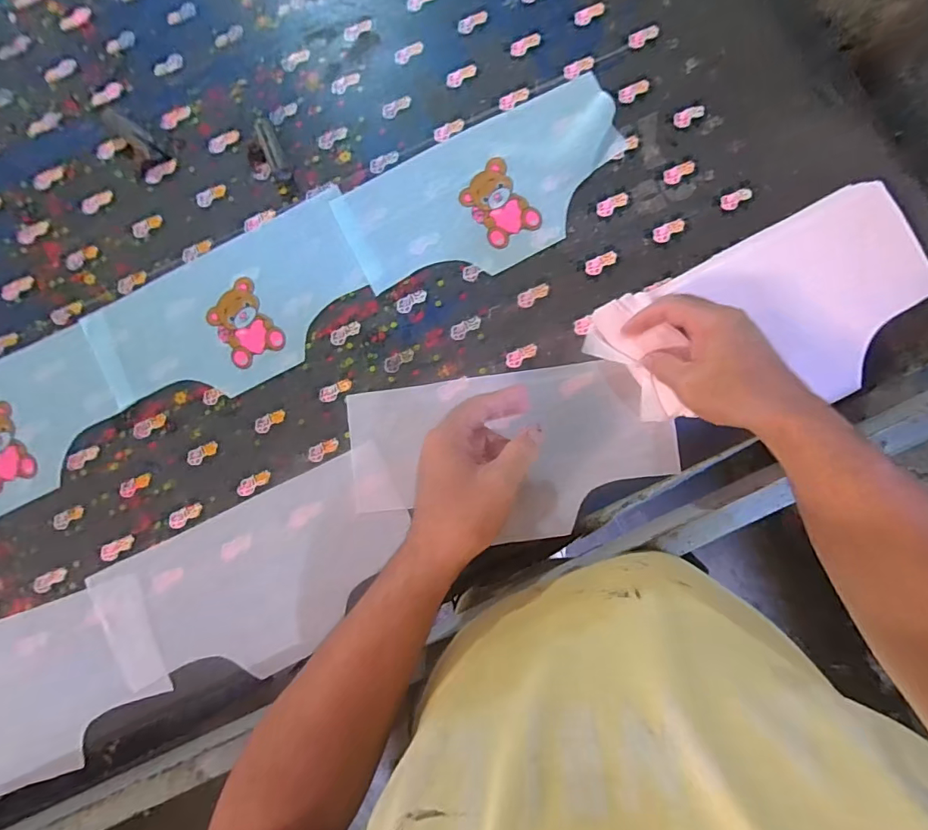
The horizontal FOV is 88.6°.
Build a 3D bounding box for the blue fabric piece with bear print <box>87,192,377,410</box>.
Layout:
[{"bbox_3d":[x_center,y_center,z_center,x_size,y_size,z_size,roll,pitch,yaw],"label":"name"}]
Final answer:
[{"bbox_3d":[-0.237,-0.105,0.496,0.299,0.005,0.149,-27,83,0],"label":"blue fabric piece with bear print"}]

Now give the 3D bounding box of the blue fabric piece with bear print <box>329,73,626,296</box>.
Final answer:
[{"bbox_3d":[0.027,-0.229,0.495,0.299,0.007,0.150,-27,84,0],"label":"blue fabric piece with bear print"}]

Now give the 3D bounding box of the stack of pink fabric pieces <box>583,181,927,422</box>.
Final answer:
[{"bbox_3d":[0.288,-0.094,0.453,0.312,0.043,0.175,-19,84,-2],"label":"stack of pink fabric pieces"}]

